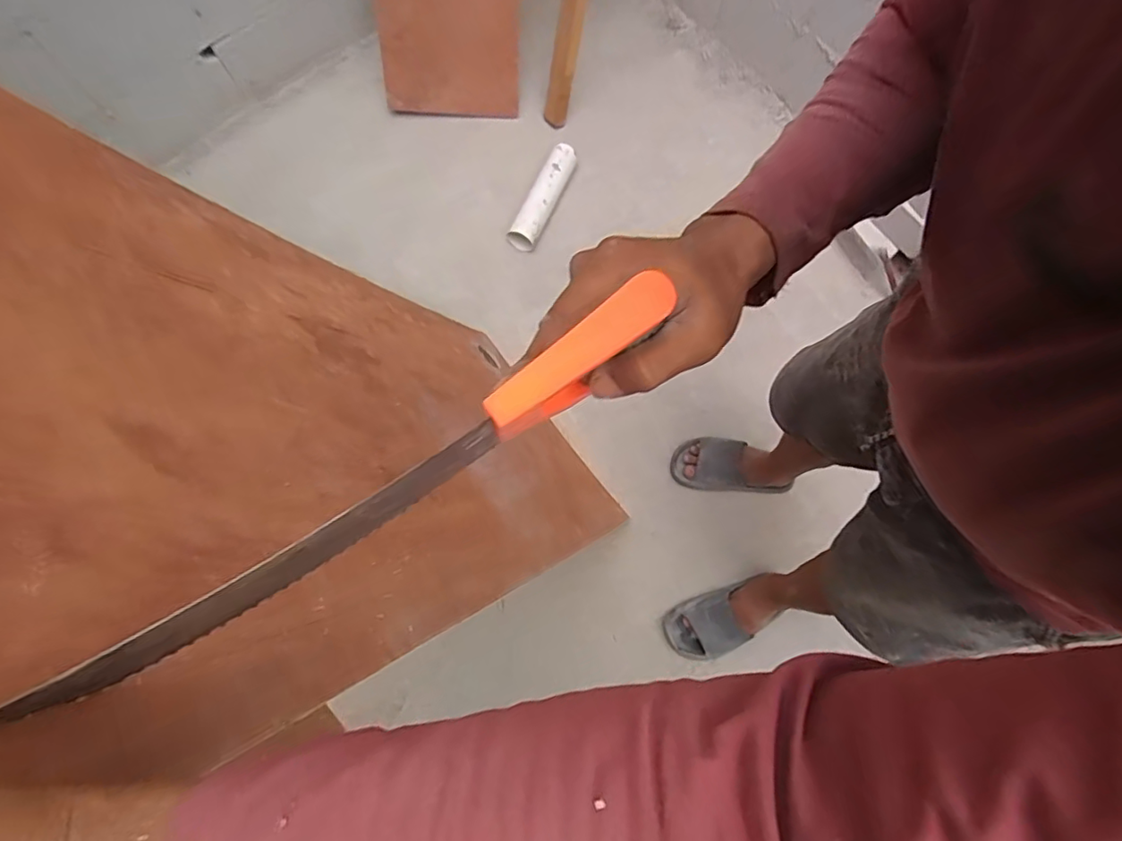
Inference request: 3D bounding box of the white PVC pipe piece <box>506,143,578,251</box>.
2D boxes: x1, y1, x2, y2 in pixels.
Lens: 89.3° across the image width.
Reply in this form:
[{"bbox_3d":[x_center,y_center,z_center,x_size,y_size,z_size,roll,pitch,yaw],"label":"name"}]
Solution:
[{"bbox_3d":[-0.048,-0.602,1.511,0.059,0.063,0.280,24,75,8],"label":"white PVC pipe piece"}]

